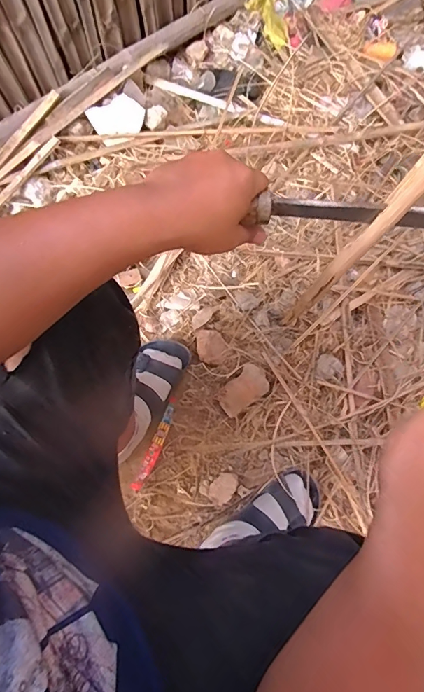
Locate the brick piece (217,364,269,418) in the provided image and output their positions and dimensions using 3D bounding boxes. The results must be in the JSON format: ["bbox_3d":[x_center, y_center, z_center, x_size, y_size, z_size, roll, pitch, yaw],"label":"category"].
[{"bbox_3d":[0.060,0.085,0.775,0.104,0.033,0.061,-42,81,-14],"label":"brick piece"}]

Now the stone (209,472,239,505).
[{"bbox_3d":[0.022,0.262,0.750,0.042,0.008,0.060,44,76,9],"label":"stone"}]

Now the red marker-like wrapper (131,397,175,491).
[{"bbox_3d":[-0.106,0.188,0.781,0.024,0.014,0.180,23,74,3],"label":"red marker-like wrapper"}]

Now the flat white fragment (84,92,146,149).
[{"bbox_3d":[-0.198,-0.481,0.863,0.107,0.010,0.086,-33,100,-1],"label":"flat white fragment"}]

